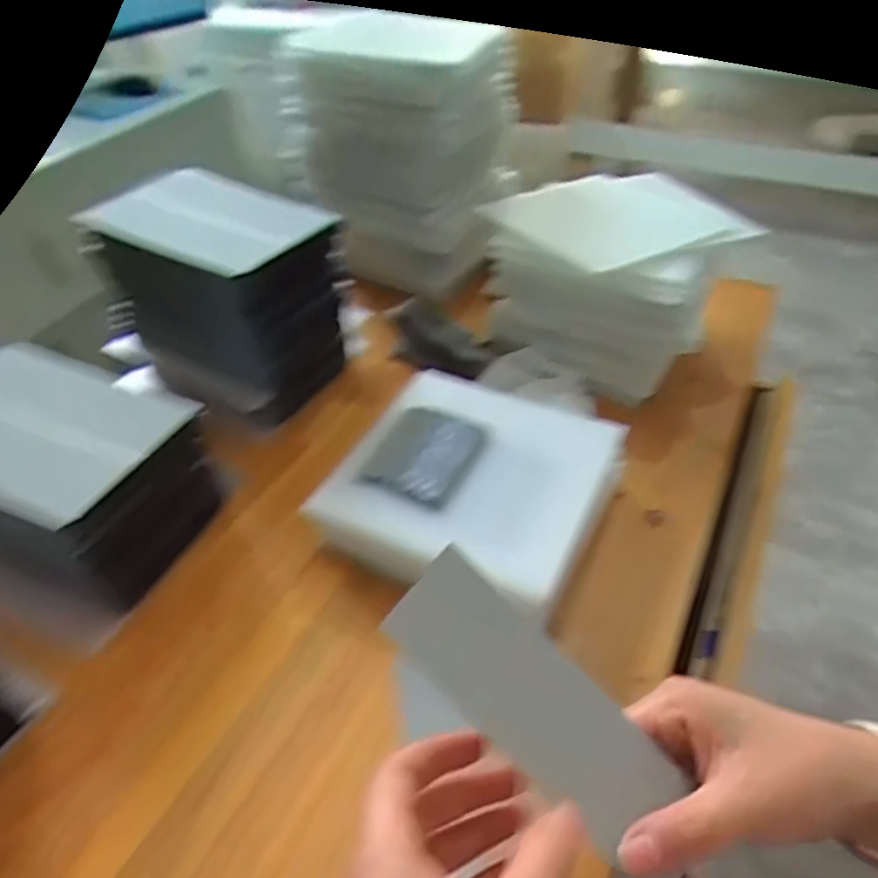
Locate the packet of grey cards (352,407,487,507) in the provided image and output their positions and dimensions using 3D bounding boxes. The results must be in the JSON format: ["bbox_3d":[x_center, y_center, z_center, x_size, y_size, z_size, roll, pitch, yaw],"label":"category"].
[{"bbox_3d":[-0.010,0.009,0.450,0.064,0.011,0.075,21,47,20],"label":"packet of grey cards"}]

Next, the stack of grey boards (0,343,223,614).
[{"bbox_3d":[-0.247,0.027,0.435,0.167,0.097,0.125,20,47,20],"label":"stack of grey boards"}]

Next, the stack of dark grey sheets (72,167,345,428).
[{"bbox_3d":[-0.173,-0.114,0.546,0.158,0.144,0.126,24,48,23],"label":"stack of dark grey sheets"}]

